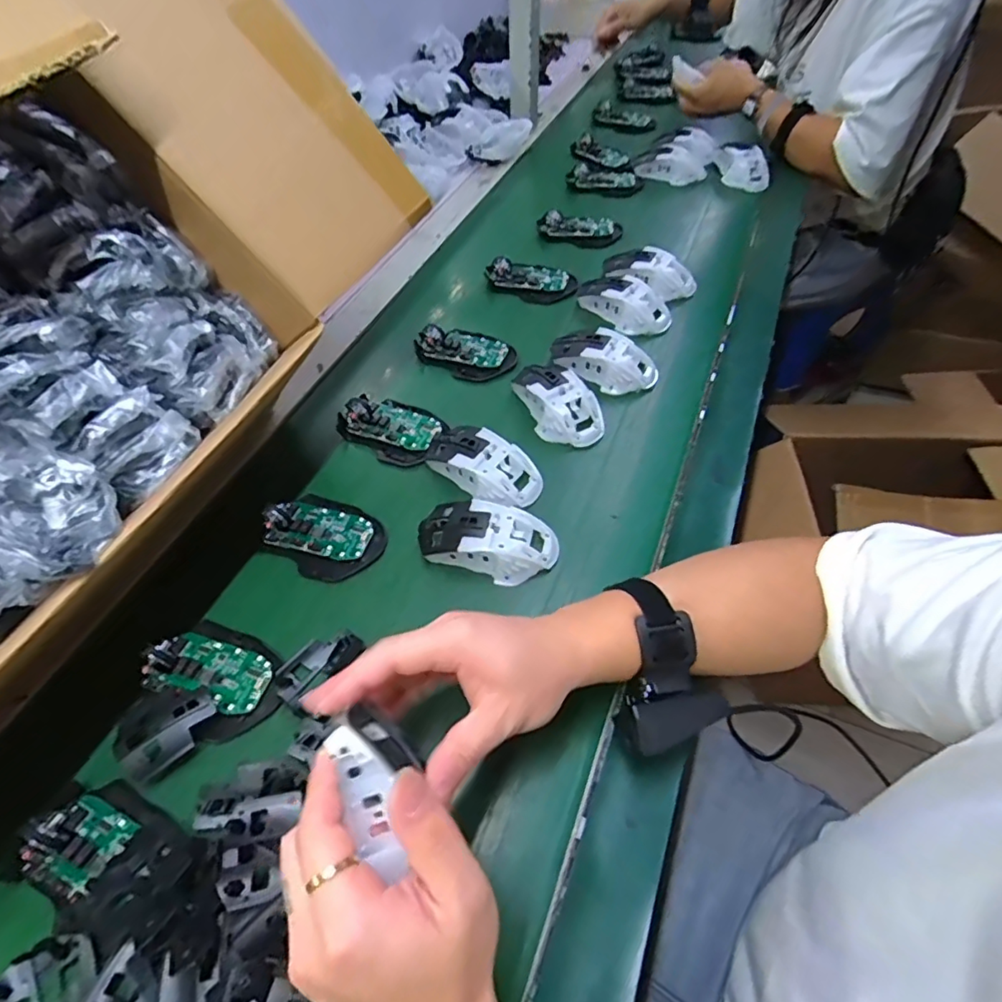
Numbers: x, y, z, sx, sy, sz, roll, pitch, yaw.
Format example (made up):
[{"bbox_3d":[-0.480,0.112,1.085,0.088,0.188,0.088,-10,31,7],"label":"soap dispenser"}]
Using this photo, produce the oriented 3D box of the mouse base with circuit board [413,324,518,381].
[{"bbox_3d":[-0.039,-0.170,0.615,0.109,0.026,0.062,26,59,16],"label":"mouse base with circuit board"}]

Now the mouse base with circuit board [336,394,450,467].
[{"bbox_3d":[-0.110,-0.076,0.551,0.104,0.020,0.072,22,59,14],"label":"mouse base with circuit board"}]

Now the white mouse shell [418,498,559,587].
[{"bbox_3d":[-0.009,0.031,0.456,0.114,0.036,0.062,17,57,11],"label":"white mouse shell"}]

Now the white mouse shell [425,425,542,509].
[{"bbox_3d":[-0.016,-0.034,0.504,0.110,0.031,0.058,25,59,15],"label":"white mouse shell"}]

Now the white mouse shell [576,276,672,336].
[{"bbox_3d":[0.142,-0.231,0.638,0.111,0.034,0.054,21,58,13],"label":"white mouse shell"}]

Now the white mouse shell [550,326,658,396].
[{"bbox_3d":[0.107,-0.152,0.584,0.118,0.034,0.061,25,59,16],"label":"white mouse shell"}]

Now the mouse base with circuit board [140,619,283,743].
[{"bbox_3d":[-0.207,0.127,0.401,0.098,0.026,0.069,32,61,19],"label":"mouse base with circuit board"}]

